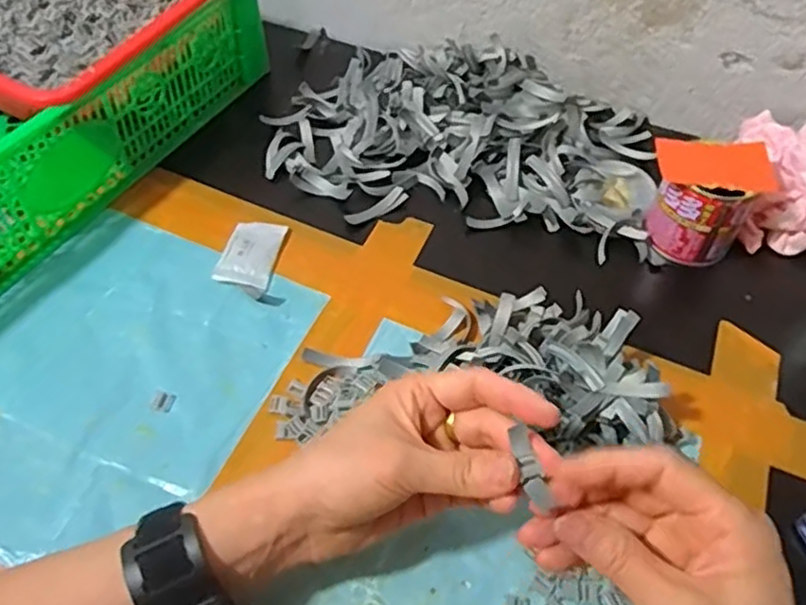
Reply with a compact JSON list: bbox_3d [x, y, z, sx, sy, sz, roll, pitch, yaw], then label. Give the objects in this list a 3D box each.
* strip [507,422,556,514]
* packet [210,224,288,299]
[{"bbox_3d":[0.057,0.074,0.306,0.009,0.004,0.034,-14,76,-13],"label":"strip"},{"bbox_3d":[-0.114,-0.036,0.515,0.038,0.010,0.073,6,51,4],"label":"packet"}]

